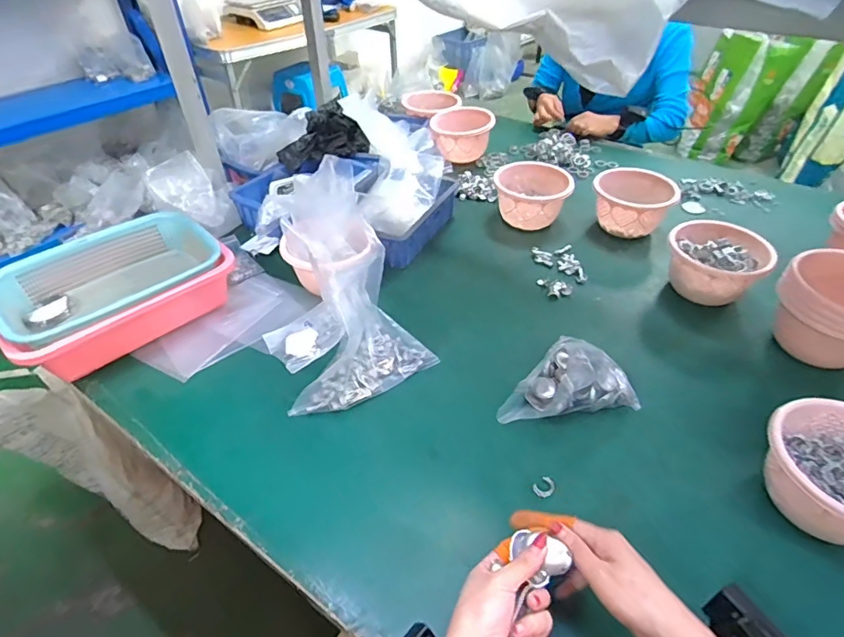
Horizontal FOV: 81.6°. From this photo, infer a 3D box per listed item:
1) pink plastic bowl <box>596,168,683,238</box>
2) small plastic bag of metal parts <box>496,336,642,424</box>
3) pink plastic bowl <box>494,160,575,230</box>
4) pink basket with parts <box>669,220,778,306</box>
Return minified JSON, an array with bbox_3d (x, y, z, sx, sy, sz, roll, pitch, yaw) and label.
[{"bbox_3d":[0.414,-0.222,0.970,0.145,0.101,0.144,0,42,0],"label":"pink plastic bowl"},{"bbox_3d":[0.184,0.102,0.636,0.163,0.064,0.119,-29,49,-28],"label":"small plastic bag of metal parts"},{"bbox_3d":[0.222,-0.252,0.988,0.144,0.098,0.173,9,43,11],"label":"pink plastic bowl"},{"bbox_3d":[0.485,-0.082,0.826,0.145,0.107,0.145,0,42,0],"label":"pink basket with parts"}]

